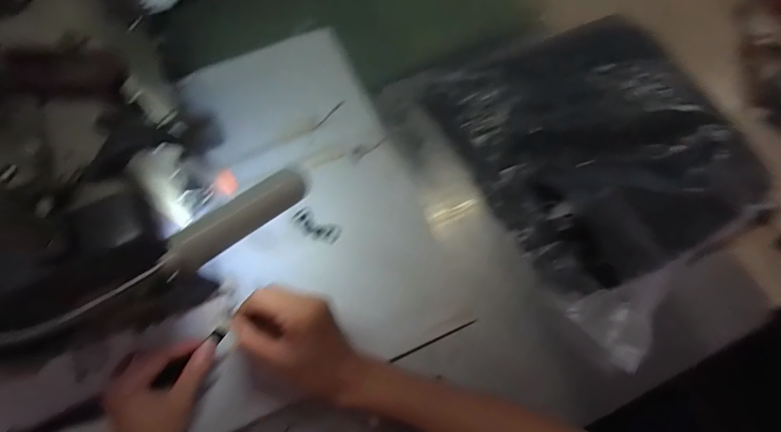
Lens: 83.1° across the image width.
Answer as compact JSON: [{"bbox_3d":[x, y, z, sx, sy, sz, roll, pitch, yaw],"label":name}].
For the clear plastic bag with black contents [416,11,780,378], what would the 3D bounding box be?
[{"bbox_3d":[0.226,-0.060,0.465,0.253,0.051,0.340,-28,71,-8],"label":"clear plastic bag with black contents"}]

